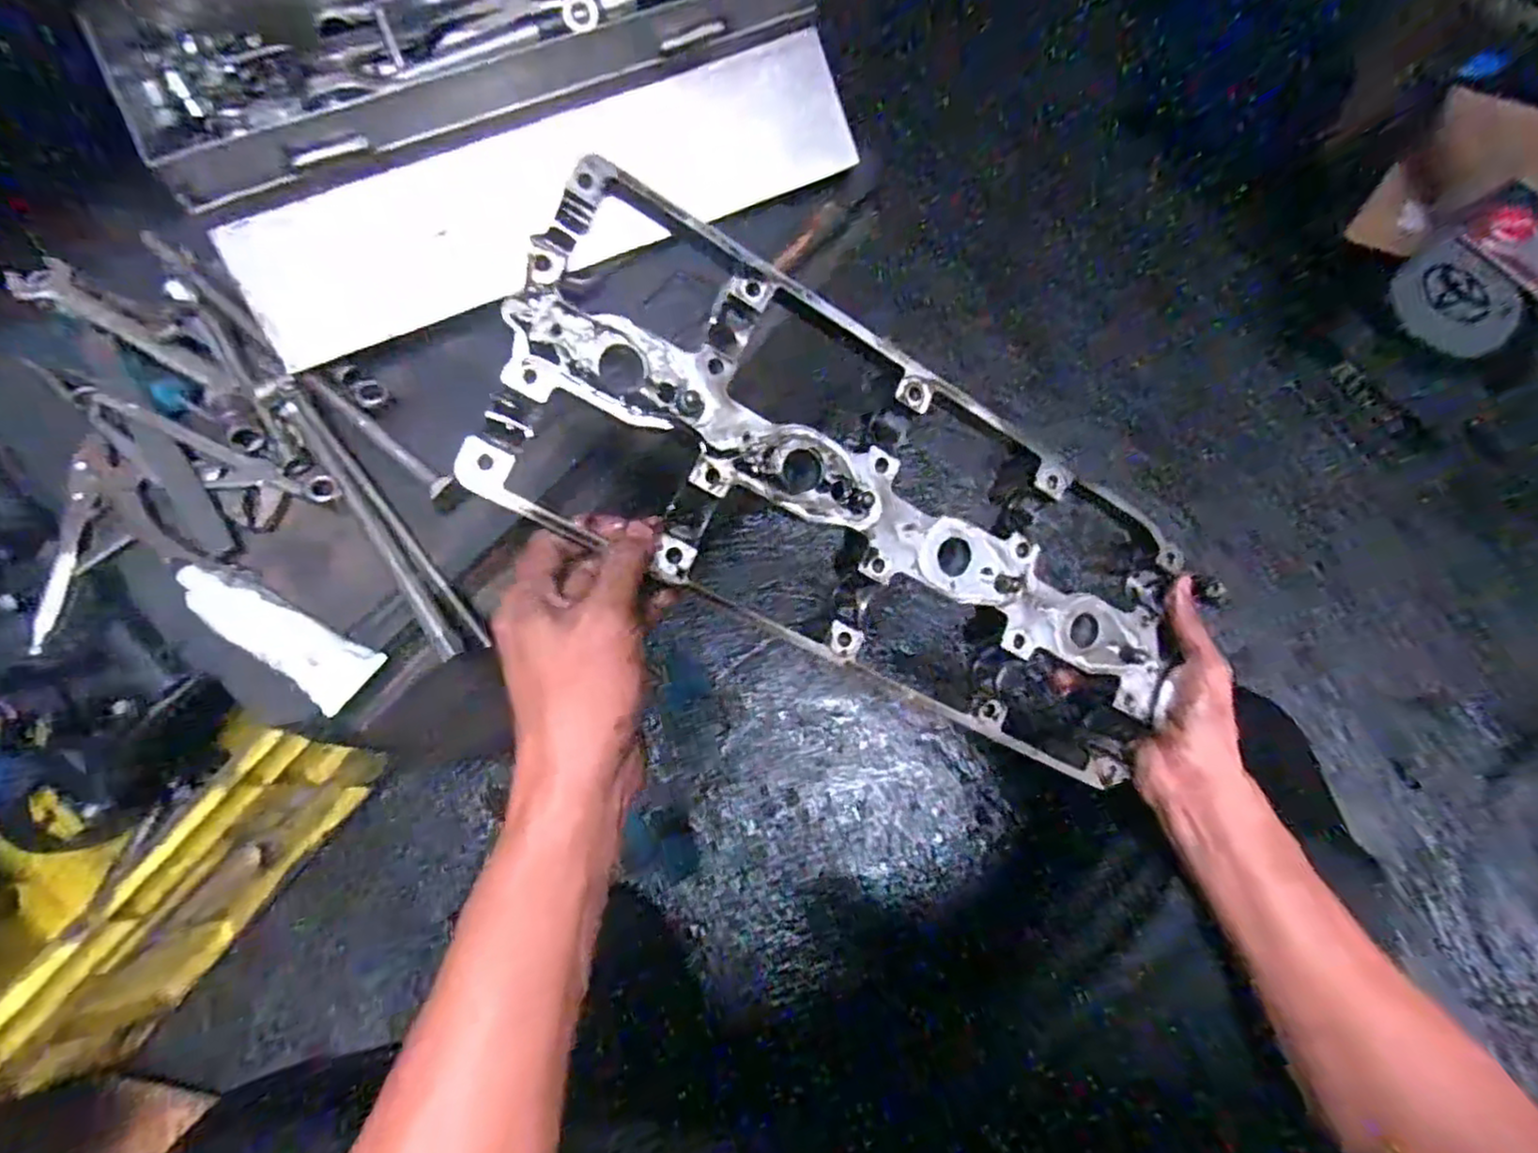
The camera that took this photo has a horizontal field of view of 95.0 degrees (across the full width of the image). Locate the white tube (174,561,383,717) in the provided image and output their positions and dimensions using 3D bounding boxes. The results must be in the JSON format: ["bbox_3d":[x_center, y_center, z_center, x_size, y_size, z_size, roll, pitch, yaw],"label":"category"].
[{"bbox_3d":[-0.321,0.033,0.455,0.136,0.019,0.041,31,72,9],"label":"white tube"}]

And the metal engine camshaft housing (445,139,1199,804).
[{"bbox_3d":[0.069,-0.029,0.397,0.432,0.048,0.177,31,70,-17],"label":"metal engine camshaft housing"}]

